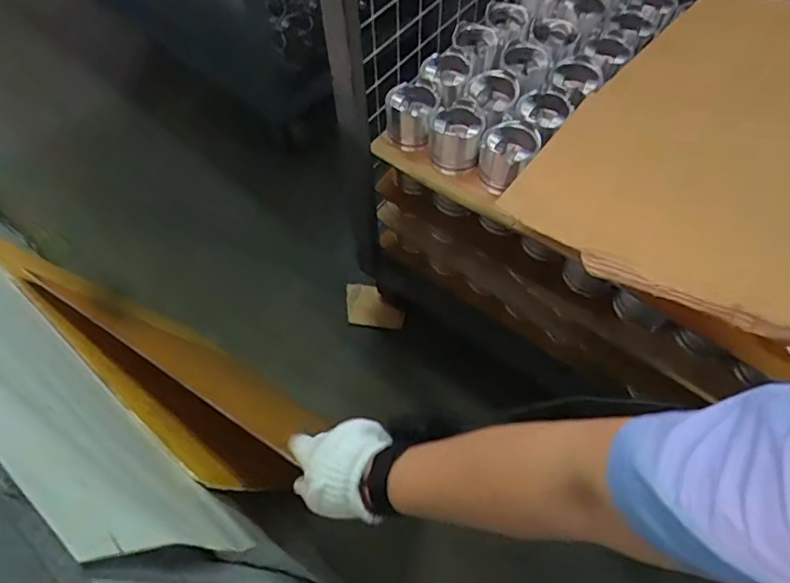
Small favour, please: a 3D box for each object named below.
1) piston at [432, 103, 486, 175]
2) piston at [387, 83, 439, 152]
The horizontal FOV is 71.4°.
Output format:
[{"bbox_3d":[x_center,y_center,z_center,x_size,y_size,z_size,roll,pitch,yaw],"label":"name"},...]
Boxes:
[{"bbox_3d":[0.106,-0.254,0.924,0.088,0.067,0.101,-1,58,2],"label":"piston"},{"bbox_3d":[0.029,-0.300,0.939,0.085,0.067,0.099,2,58,3],"label":"piston"}]

